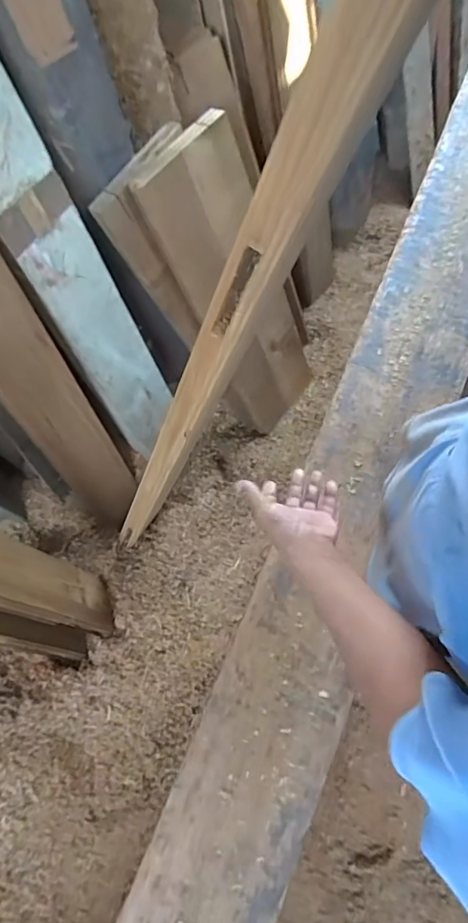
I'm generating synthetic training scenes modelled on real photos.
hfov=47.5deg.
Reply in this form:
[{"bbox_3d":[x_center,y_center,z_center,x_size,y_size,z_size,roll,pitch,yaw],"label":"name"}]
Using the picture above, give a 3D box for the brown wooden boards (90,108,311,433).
[{"bbox_3d":[-0.003,-0.313,1.046,0.095,0.647,0.241,27,78,32],"label":"brown wooden boards"}]

